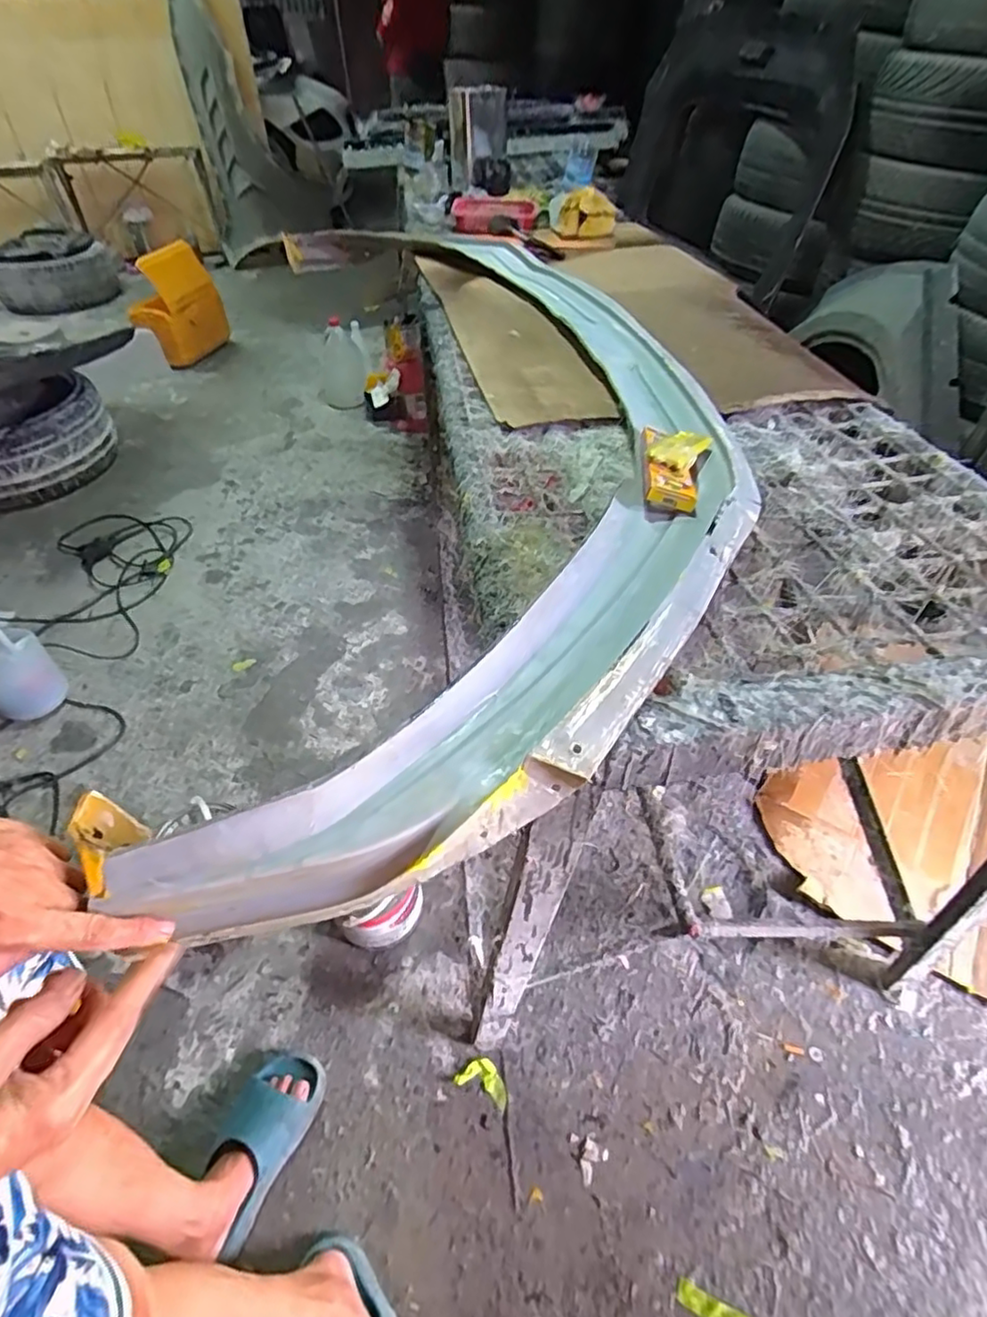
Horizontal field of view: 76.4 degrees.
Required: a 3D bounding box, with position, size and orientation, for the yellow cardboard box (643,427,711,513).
[{"bbox_3d":[0.192,-0.201,0.666,0.065,0.024,0.119,5,49,9],"label":"yellow cardboard box"}]

